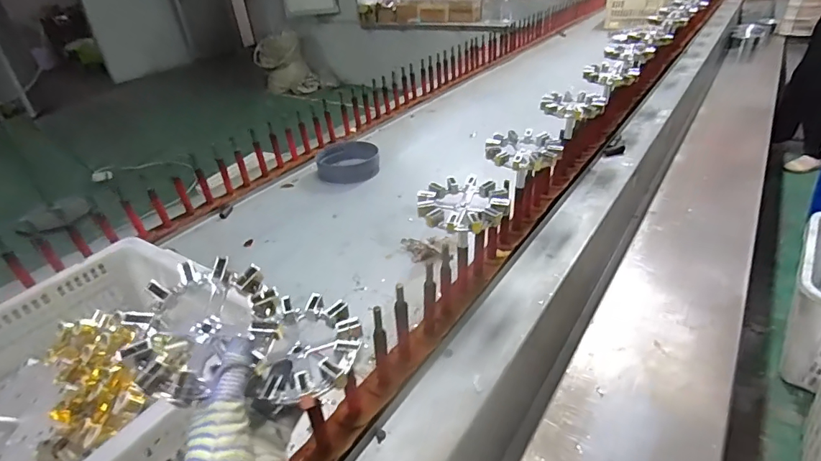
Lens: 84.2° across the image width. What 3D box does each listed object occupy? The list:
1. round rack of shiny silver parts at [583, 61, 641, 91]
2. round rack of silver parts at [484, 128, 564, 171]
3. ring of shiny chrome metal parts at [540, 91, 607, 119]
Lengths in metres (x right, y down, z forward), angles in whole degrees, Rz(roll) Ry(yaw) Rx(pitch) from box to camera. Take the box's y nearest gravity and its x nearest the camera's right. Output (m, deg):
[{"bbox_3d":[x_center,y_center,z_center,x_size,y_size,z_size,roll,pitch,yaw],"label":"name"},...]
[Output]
[{"bbox_3d":[0.486,-0.383,1.099,0.119,0.033,0.145,9,36,23],"label":"round rack of shiny silver parts"},{"bbox_3d":[0.193,-0.140,0.781,0.121,0.026,0.117,0,33,10],"label":"round rack of silver parts"},{"bbox_3d":[0.340,-0.267,0.949,0.121,0.028,0.123,6,35,20],"label":"ring of shiny chrome metal parts"}]

